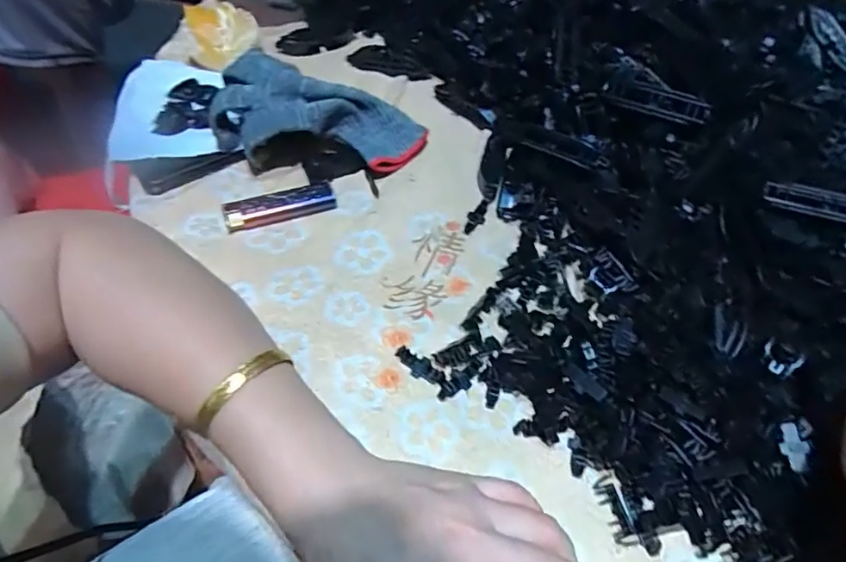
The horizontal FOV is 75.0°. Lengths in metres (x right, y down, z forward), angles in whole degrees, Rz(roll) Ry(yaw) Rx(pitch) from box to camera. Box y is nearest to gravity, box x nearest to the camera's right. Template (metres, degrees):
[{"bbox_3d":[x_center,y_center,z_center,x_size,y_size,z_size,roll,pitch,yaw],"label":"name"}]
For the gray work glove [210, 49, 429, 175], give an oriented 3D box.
[{"bbox_3d":[-0.076,-0.122,0.430,0.162,0.058,0.076,9,50,-17],"label":"gray work glove"}]

